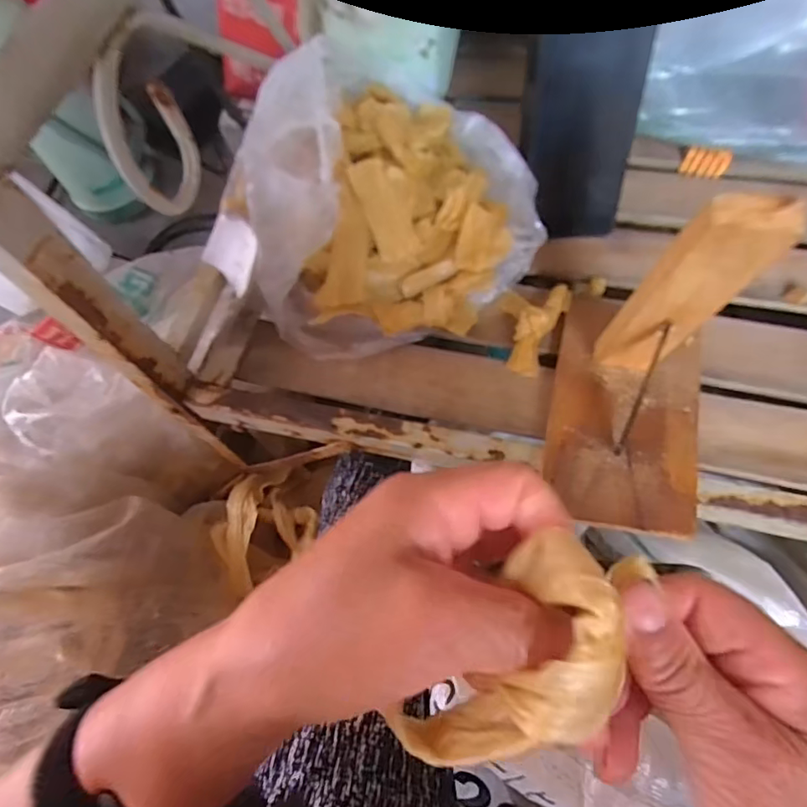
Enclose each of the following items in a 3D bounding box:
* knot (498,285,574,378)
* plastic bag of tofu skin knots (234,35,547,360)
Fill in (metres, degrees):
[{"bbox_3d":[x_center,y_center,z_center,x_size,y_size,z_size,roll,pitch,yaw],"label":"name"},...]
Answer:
[{"bbox_3d":[0.102,-0.060,0.409,0.051,0.026,0.073,6,67,6],"label":"knot"},{"bbox_3d":[-0.017,-0.190,0.436,0.222,0.100,0.267,-12,62,0],"label":"plastic bag of tofu skin knots"}]

